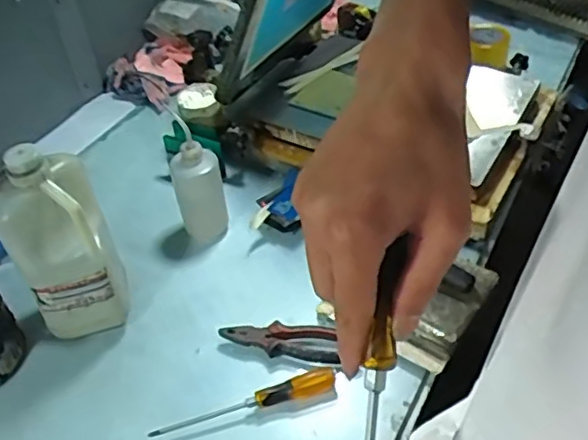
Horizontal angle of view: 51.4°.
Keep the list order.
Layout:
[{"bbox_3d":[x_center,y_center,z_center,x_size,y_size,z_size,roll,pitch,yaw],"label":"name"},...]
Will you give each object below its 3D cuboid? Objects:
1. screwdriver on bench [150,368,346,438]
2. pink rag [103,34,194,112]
[{"bbox_3d":[-0.062,0.230,0.779,0.242,0.033,0.026,-11,44,-6],"label":"screwdriver on bench"},{"bbox_3d":[-0.318,-0.352,1.391,0.180,0.078,0.214,16,47,21],"label":"pink rag"}]

